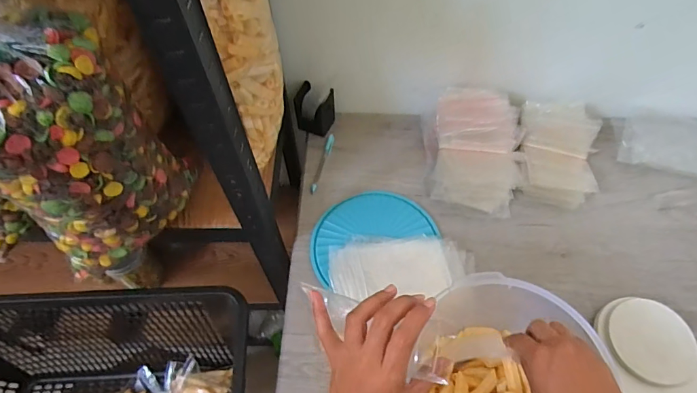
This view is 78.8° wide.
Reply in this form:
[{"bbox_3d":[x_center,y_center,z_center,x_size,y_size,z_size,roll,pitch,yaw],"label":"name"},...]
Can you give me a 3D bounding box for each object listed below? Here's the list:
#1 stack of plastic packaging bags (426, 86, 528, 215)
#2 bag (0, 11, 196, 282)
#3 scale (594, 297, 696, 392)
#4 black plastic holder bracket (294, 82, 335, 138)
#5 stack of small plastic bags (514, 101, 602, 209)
[{"bbox_3d":[0.211,-0.081,0.728,0.166,0.106,0.198,12,59,8],"label":"stack of plastic packaging bags"},{"bbox_3d":[-0.308,-0.038,0.488,0.124,0.284,0.184,30,64,18],"label":"bag"},{"bbox_3d":[0.418,0.230,0.573,0.125,0.046,0.180,-6,59,-3],"label":"scale"},{"bbox_3d":[-0.066,-0.164,0.813,0.075,0.077,0.058,18,60,12],"label":"black plastic holder bracket"},{"bbox_3d":[0.369,-0.076,0.742,0.134,0.082,0.177,9,59,7],"label":"stack of small plastic bags"}]

